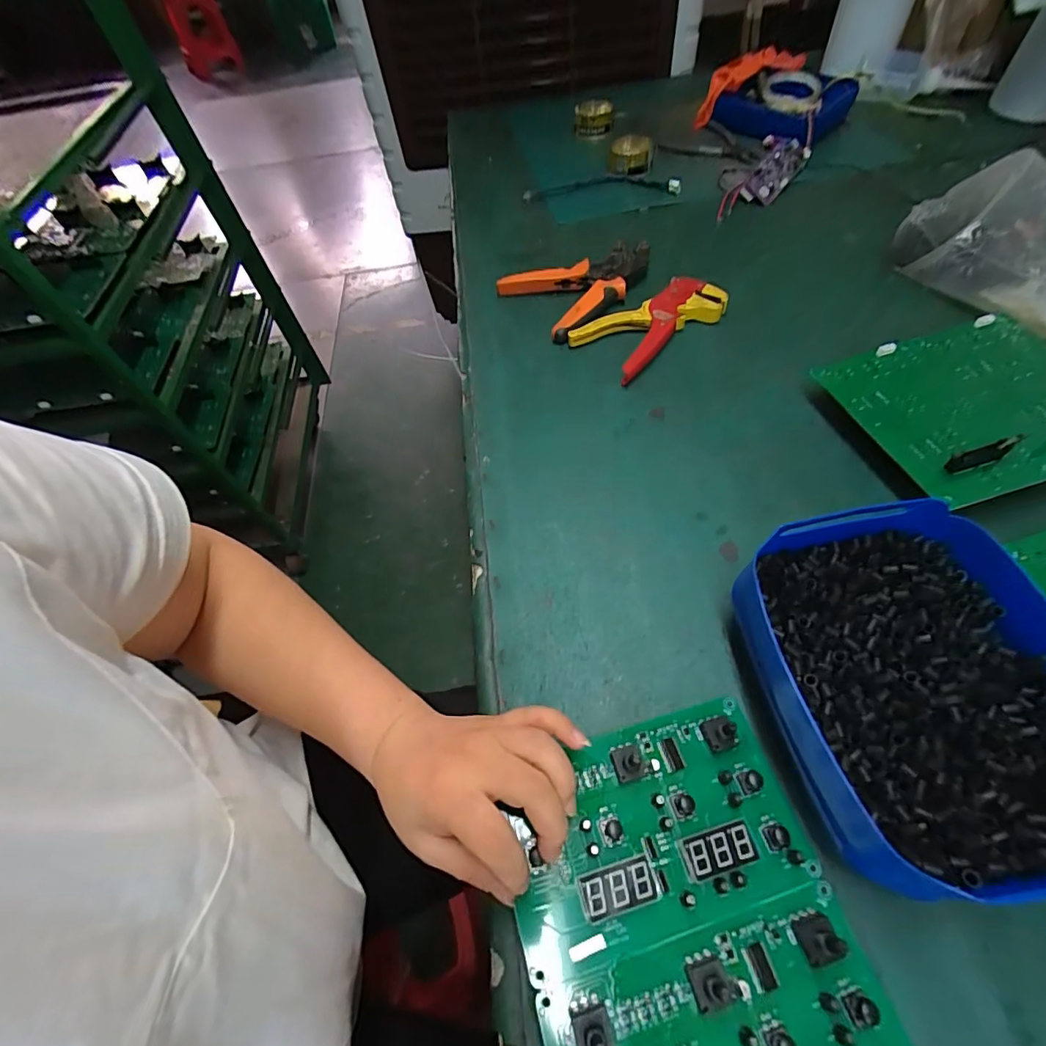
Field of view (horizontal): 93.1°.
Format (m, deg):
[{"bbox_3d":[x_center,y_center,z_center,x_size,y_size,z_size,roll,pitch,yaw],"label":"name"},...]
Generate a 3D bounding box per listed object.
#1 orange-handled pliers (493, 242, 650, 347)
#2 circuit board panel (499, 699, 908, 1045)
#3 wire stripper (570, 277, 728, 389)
[{"bbox_3d":[0.070,-0.285,0.582,0.173,0.035,0.122,-36,61,-18],"label":"orange-handled pliers"},{"bbox_3d":[0.085,0.209,0.253,0.162,0.025,0.196,-15,57,-5],"label":"circuit board panel"},{"bbox_3d":[0.139,-0.213,0.530,0.158,0.029,0.083,-34,60,-17],"label":"wire stripper"}]

